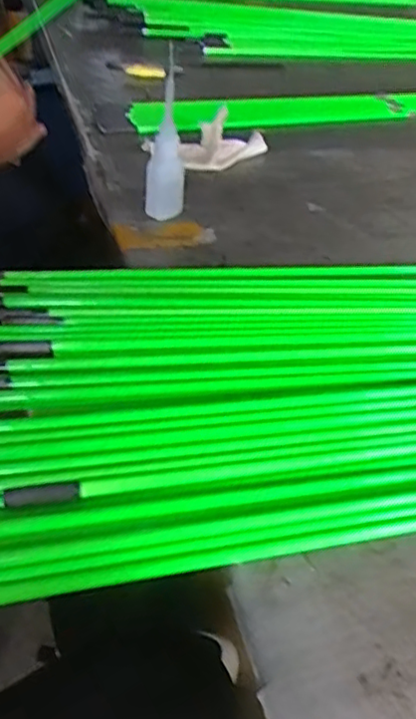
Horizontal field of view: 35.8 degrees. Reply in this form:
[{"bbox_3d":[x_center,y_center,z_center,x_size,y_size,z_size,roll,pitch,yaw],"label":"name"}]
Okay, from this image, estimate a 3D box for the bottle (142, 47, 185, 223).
[{"bbox_3d":[-0.038,-0.192,0.570,0.033,0.144,0.030,7,40,1],"label":"bottle"}]

